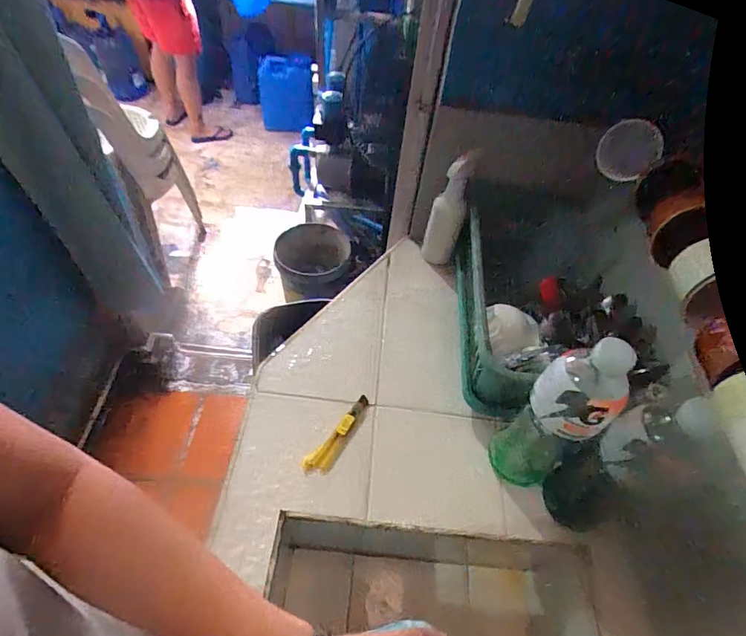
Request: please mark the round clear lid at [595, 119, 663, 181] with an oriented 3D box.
[{"bbox_3d":[0.357,-0.232,0.607,0.078,0.083,0.011,21,53,11],"label":"round clear lid"}]

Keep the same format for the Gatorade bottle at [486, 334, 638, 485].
[{"bbox_3d":[0.235,0.135,0.566,0.071,0.276,0.091,-30,60,-26],"label":"Gatorade bottle"}]

